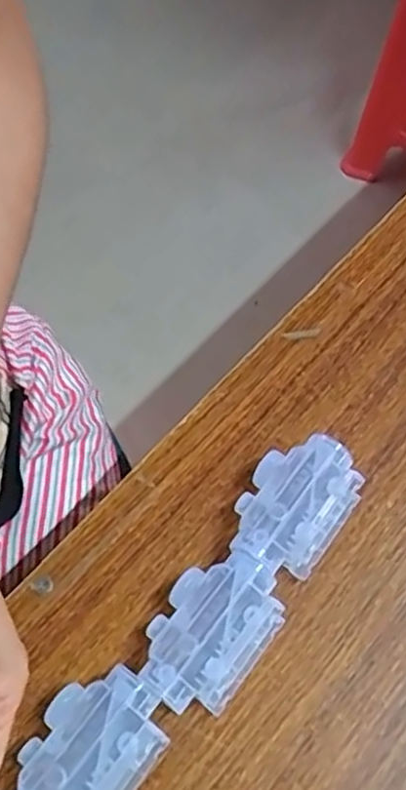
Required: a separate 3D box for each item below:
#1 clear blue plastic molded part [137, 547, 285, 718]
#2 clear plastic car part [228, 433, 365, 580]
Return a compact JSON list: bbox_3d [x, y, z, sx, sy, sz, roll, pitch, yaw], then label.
[{"bbox_3d":[0.003,0.103,0.316,0.046,0.028,0.068,34,68,18],"label":"clear blue plastic molded part"},{"bbox_3d":[0.042,0.052,0.340,0.046,0.029,0.067,33,67,18],"label":"clear plastic car part"}]

